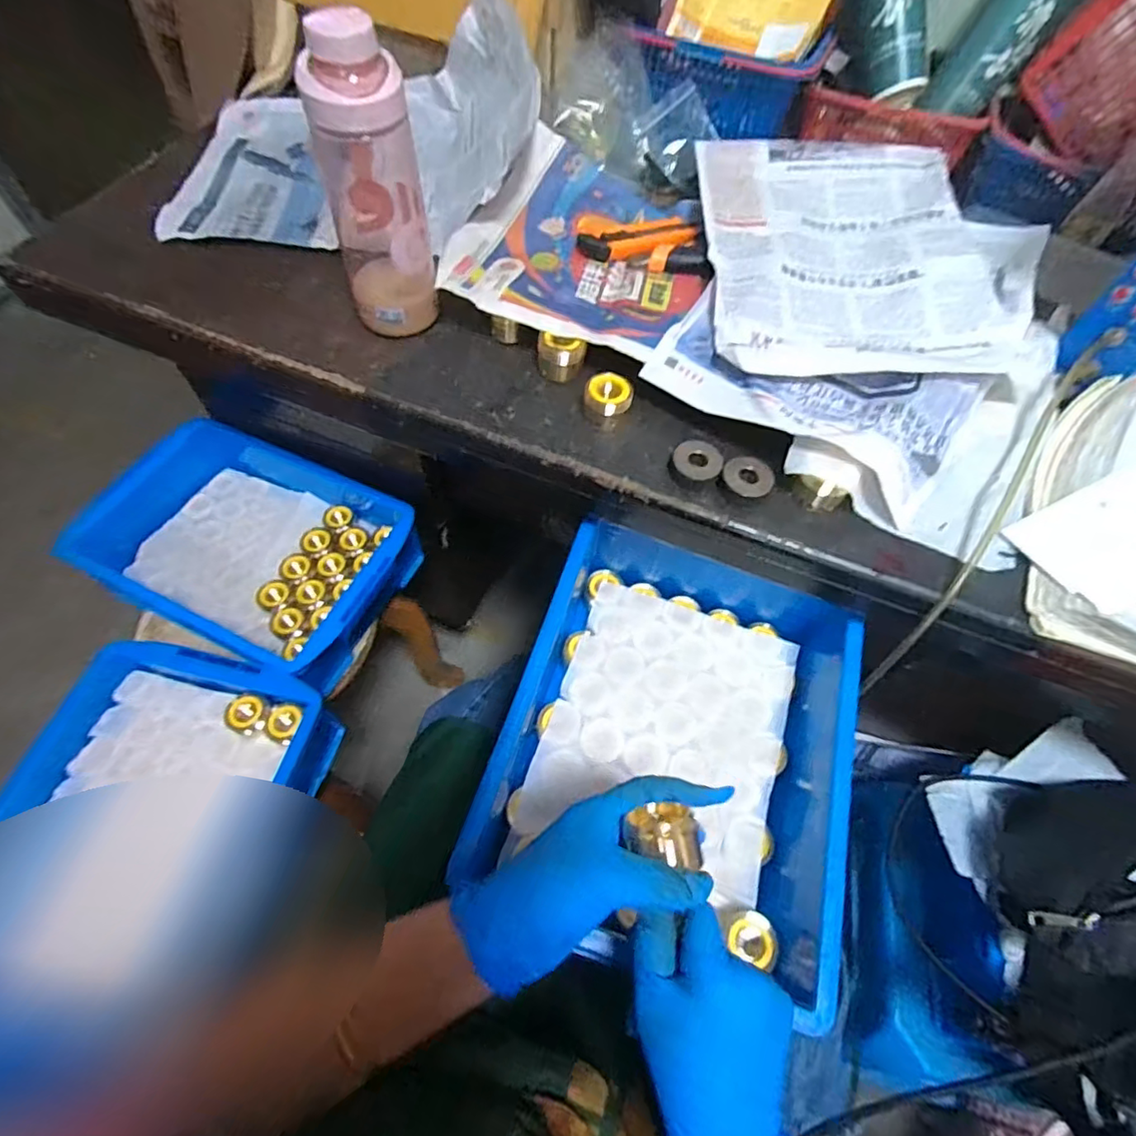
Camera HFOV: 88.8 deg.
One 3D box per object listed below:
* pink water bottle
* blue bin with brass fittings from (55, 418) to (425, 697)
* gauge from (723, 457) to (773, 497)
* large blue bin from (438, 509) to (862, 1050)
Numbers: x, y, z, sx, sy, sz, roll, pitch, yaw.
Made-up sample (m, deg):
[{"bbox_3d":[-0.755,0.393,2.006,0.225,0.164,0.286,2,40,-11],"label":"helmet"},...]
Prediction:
[{"bbox_3d":[-0.152,-0.294,0.452,0.070,0.215,0.075,-14,62,-11],"label":"pink water bottle"},{"bbox_3d":[-0.375,-0.027,0.718,0.342,0.103,0.246,24,62,10],"label":"blue bin with brass fittings"},{"bbox_3d":[0.143,-0.071,0.459,0.038,0.015,0.030,30,63,14],"label":"gauge"},{"bbox_3d":[0.090,0.125,0.500,0.275,0.109,0.354,16,61,6],"label":"large blue bin"}]

